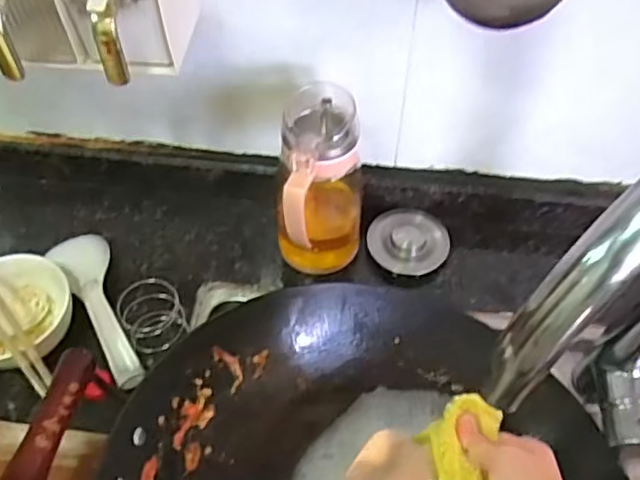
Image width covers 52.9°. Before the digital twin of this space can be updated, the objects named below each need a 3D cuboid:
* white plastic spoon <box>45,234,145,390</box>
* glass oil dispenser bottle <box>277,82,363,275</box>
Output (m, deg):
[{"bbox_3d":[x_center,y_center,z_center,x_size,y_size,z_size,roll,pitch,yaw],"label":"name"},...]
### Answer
[{"bbox_3d":[-0.208,0.064,0.609,0.049,0.037,0.176,-22,55,-16],"label":"white plastic spoon"},{"bbox_3d":[0.001,-0.040,0.601,0.074,0.191,0.100,3,52,2],"label":"glass oil dispenser bottle"}]

